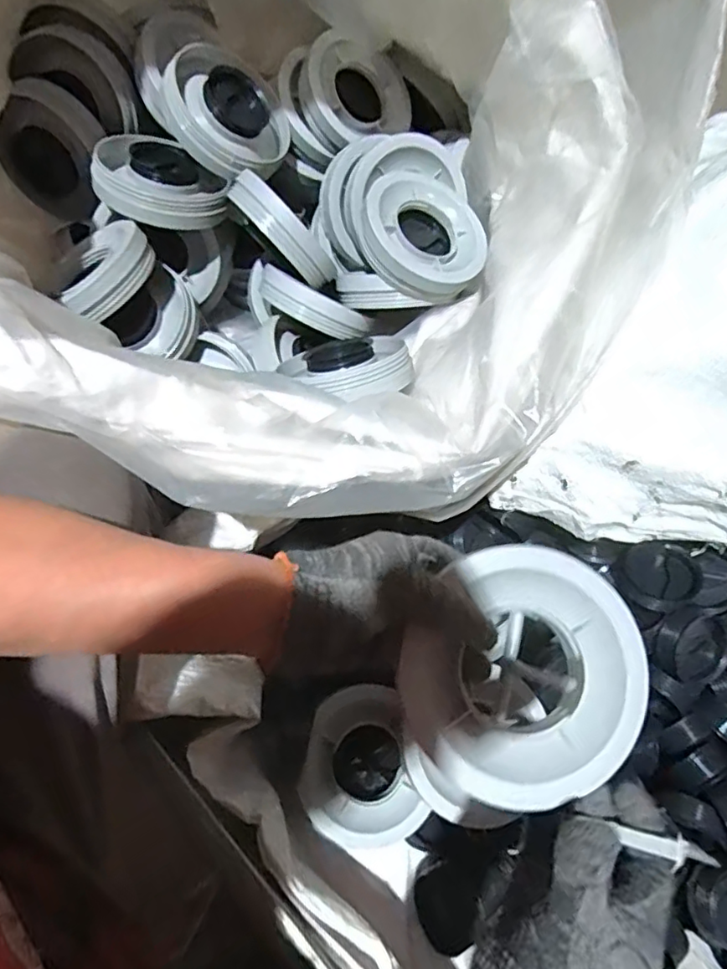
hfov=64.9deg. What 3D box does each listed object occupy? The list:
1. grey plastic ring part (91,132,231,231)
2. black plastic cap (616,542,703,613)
[{"bbox_3d":[-0.208,-0.304,0.578,0.127,0.036,0.102,40,70,14],"label":"grey plastic ring part"},{"bbox_3d":[0.293,0.092,0.570,0.062,0.030,0.069,-34,54,-3],"label":"black plastic cap"}]

